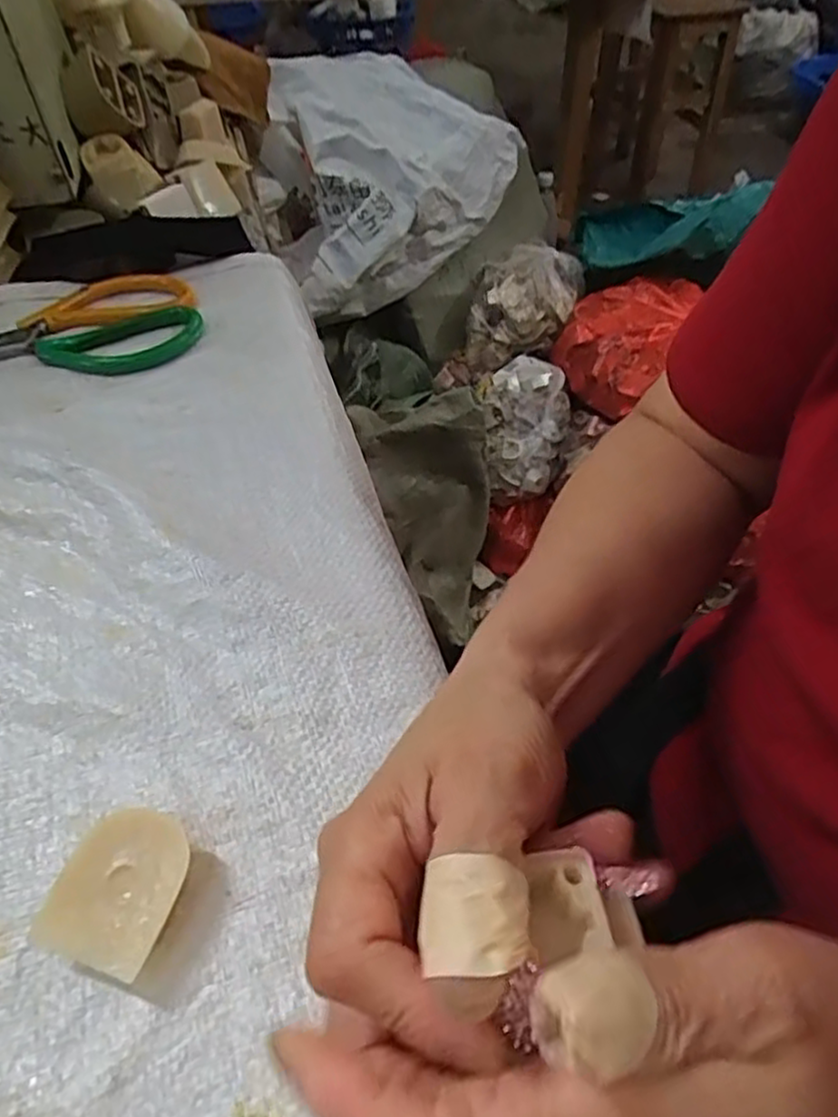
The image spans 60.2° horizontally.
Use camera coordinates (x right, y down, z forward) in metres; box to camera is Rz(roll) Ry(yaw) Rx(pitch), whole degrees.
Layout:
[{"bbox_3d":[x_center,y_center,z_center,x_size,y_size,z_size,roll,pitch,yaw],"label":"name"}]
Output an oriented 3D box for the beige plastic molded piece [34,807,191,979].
[{"bbox_3d":[-0.097,0.108,0.239,0.038,0.018,0.048,11,50,12],"label":"beige plastic molded piece"}]

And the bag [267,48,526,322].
[{"bbox_3d":[-0.030,-0.634,1.218,0.406,0.276,0.384,-7,49,-3],"label":"bag"}]

